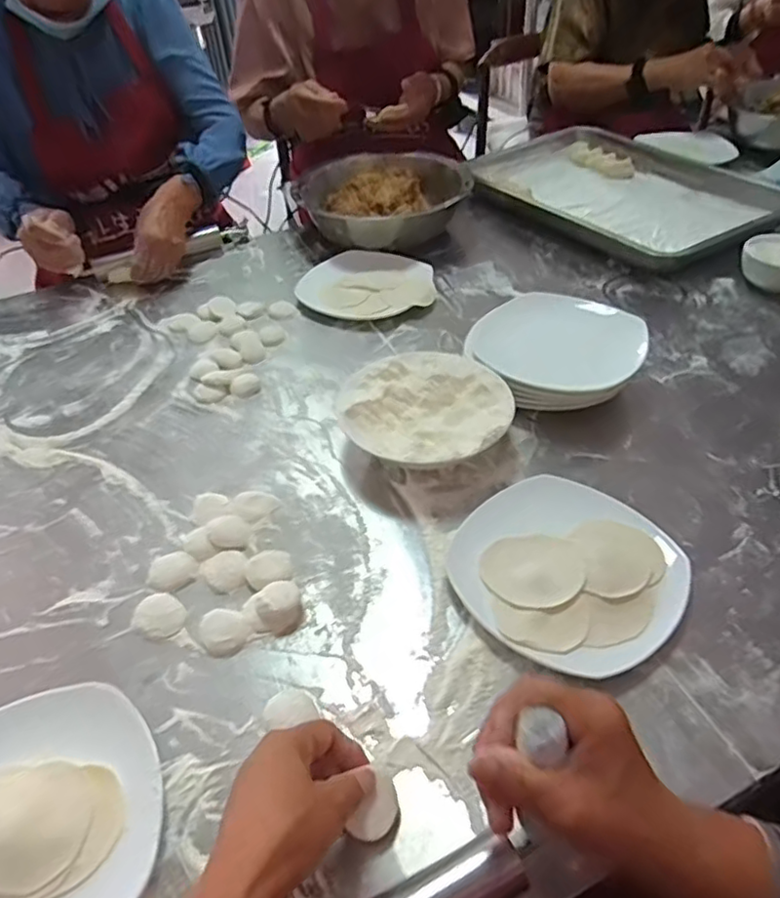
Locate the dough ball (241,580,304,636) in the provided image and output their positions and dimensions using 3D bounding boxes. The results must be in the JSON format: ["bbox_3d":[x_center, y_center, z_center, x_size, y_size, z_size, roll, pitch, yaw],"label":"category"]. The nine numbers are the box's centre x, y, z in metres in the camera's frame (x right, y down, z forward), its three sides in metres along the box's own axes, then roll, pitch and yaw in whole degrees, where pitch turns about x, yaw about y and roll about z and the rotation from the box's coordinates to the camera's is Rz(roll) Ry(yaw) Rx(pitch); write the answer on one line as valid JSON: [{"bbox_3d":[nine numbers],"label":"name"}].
[{"bbox_3d":[-0.094,0.129,0.512,0.044,0.026,0.038,-26,50,-21],"label":"dough ball"}]

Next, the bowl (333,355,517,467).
[{"bbox_3d":[0.037,-0.030,0.649,0.167,0.058,0.165,-1,45,1],"label":"bowl"}]

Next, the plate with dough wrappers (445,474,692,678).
[{"bbox_3d":[0.148,0.102,0.531,0.173,0.028,0.175,-32,52,-26],"label":"plate with dough wrappers"}]

